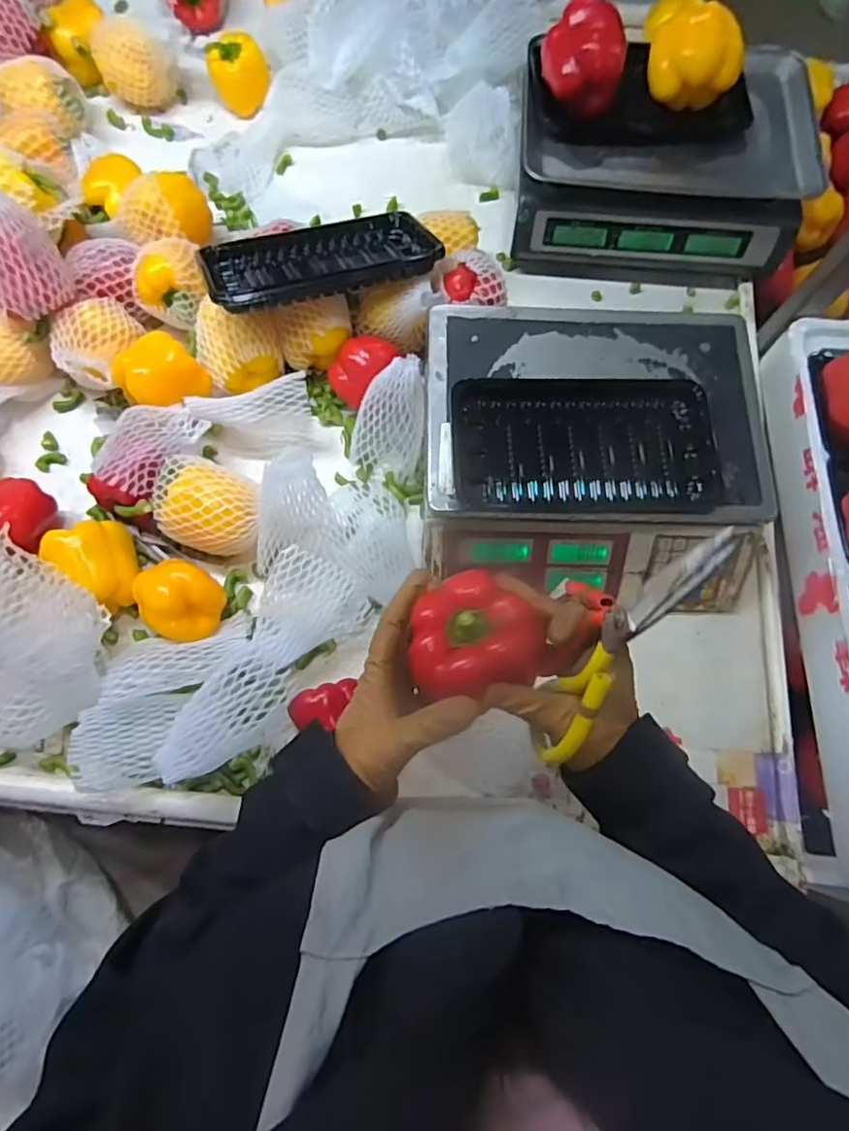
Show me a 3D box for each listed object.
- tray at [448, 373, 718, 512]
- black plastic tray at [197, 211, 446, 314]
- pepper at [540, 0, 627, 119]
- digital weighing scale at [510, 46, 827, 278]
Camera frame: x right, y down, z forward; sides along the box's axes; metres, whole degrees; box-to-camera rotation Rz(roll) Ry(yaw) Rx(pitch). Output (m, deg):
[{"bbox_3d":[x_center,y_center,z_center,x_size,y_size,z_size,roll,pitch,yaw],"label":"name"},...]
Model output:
[{"bbox_3d":[0.151,-0.125,0.561,0.246,0.017,0.139,1,72,-1],"label":"tray"},{"bbox_3d":[-0.116,-0.344,0.649,0.248,0.023,0.141,-19,57,-12],"label":"black plastic tray"},{"bbox_3d":[0.175,-0.556,0.658,0.089,0.086,0.088,14,72,3],"label":"pepper"},{"bbox_3d":[0.281,-0.491,0.723,0.333,0.119,0.224,4,72,0],"label":"digital weighing scale"}]

